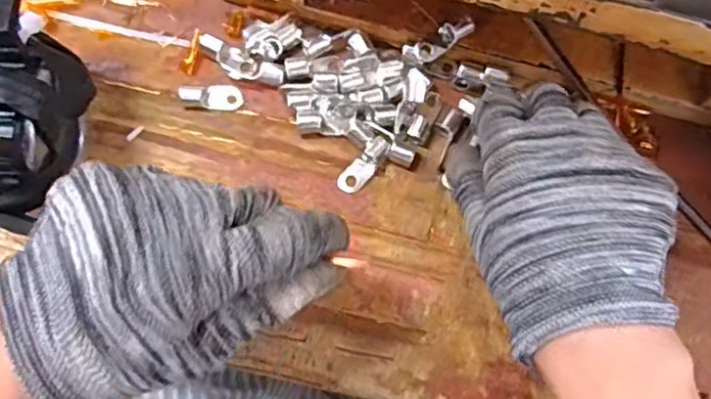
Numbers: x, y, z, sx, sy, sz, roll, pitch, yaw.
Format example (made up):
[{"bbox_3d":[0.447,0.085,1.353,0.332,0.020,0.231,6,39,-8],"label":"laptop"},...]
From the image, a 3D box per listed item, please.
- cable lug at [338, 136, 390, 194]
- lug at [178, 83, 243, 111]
[{"bbox_3d":[0.005,-0.018,0.317,0.012,0.005,0.033,41,99,7],"label":"cable lug"},{"bbox_3d":[-0.076,-0.055,0.326,0.032,0.006,0.013,2,77,-20],"label":"lug"}]

